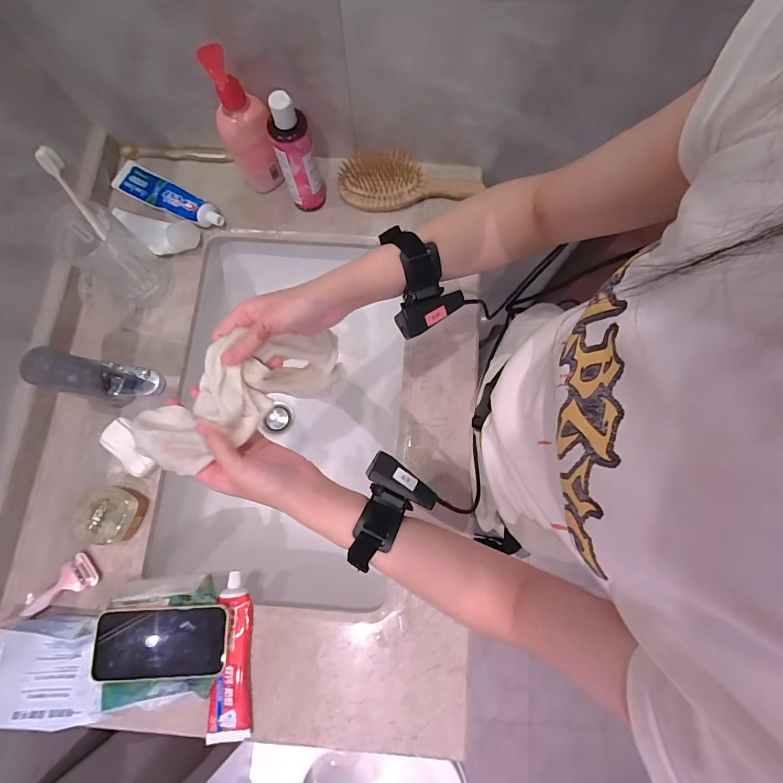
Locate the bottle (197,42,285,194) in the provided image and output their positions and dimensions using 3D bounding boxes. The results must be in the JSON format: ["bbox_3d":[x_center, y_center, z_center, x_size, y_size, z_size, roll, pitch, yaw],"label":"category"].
[{"bbox_3d":[-0.194,-0.349,0.520,0.066,0.185,0.049,-29,78,-7],"label":"bottle"}]

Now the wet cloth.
[{"bbox_3d":[-0.134,-0.002,0.377,0.209,0.070,0.075,-33,78,-27],"label":"wet cloth"}]

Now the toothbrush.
[{"bbox_3d":[-0.355,-0.200,0.473,0.016,0.175,0.024,-15,54,-4],"label":"toothbrush"}]

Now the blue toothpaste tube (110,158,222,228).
[{"bbox_3d":[-0.339,-0.299,0.589,0.201,0.030,0.048,28,77,7],"label":"blue toothpaste tube"}]

